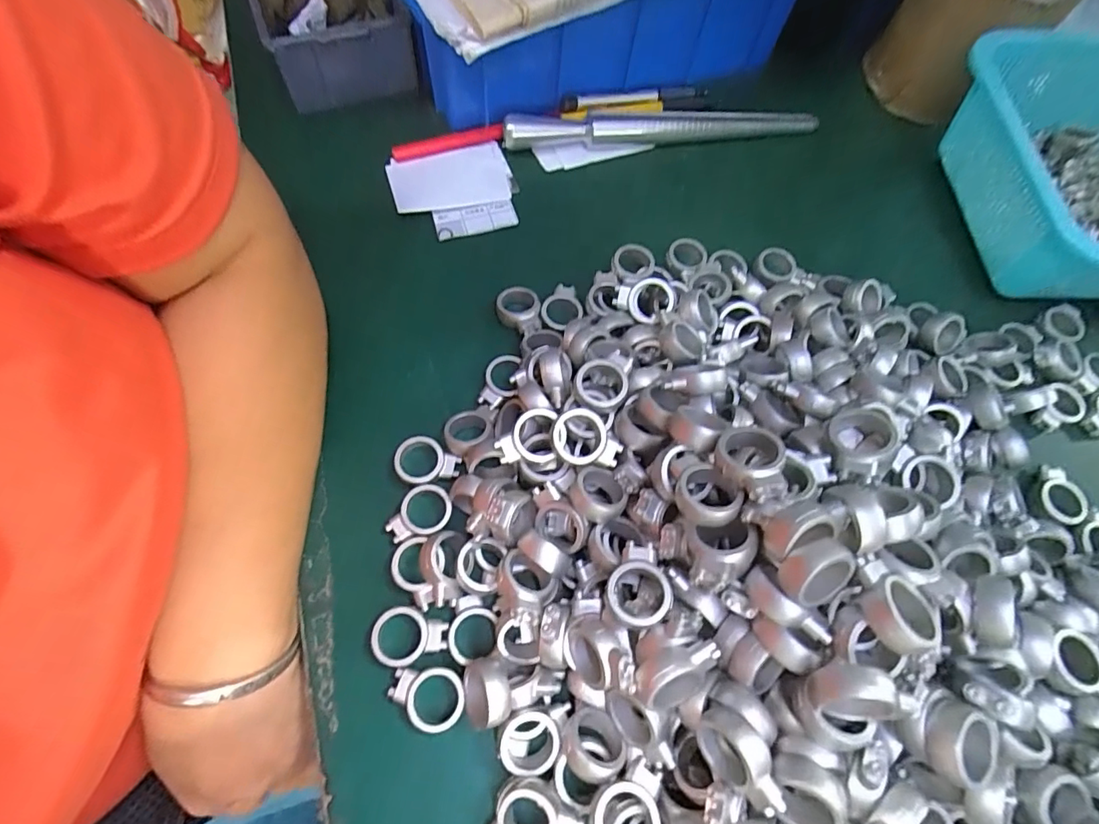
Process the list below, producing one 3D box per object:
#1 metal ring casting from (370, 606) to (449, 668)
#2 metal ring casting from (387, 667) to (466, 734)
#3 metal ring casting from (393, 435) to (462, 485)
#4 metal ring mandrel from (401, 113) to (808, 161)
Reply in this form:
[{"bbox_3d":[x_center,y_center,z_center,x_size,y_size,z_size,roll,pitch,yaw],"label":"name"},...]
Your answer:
[{"bbox_3d":[-0.065,0.106,0.236,0.033,0.009,0.025,9,67,0],"label":"metal ring casting"},{"bbox_3d":[-0.055,0.128,0.228,0.034,0.009,0.025,19,67,4],"label":"metal ring casting"},{"bbox_3d":[-0.065,0.027,0.267,0.033,0.008,0.025,13,67,2],"label":"metal ring casting"},{"bbox_3d":[0.046,-0.207,0.366,0.304,0.021,0.019,-6,68,-7],"label":"metal ring mandrel"}]

